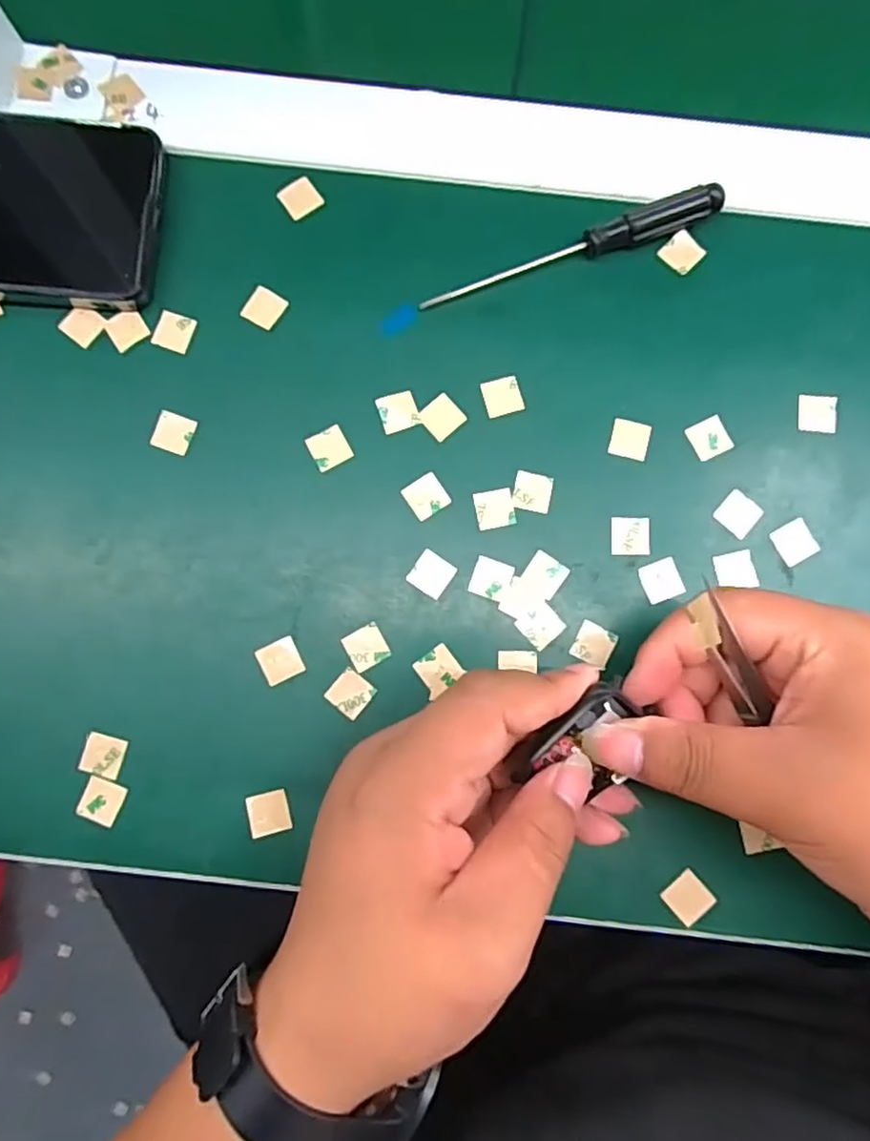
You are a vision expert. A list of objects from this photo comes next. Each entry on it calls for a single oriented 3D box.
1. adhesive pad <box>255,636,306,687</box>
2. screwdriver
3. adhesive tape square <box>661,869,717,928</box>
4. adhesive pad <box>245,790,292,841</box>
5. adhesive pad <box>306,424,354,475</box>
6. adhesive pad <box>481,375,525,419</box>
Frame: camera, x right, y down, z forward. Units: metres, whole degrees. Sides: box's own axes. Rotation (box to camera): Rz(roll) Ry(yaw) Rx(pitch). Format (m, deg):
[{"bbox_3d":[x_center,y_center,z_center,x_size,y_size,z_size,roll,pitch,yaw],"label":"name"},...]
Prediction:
[{"bbox_3d":[-0.061,0.036,0.257,0.016,0.004,0.016,-25,83,-4],"label":"adhesive pad"},{"bbox_3d":[0.057,-0.135,0.272,0.131,0.013,0.011,-19,85,-2],"label":"screwdriver"},{"bbox_3d":[0.097,0.125,0.247,0.015,0.004,0.016,-43,86,-3],"label":"adhesive tape square"},{"bbox_3d":[-0.064,0.094,0.249,0.015,0.004,0.015,-15,83,-3],"label":"adhesive pad"},{"bbox_3d":[-0.044,-0.051,0.269,0.015,0.004,0.016,-29,84,-4],"label":"adhesive pad"},{"bbox_3d":[0.028,-0.073,0.271,0.016,0.004,0.015,-15,85,-1],"label":"adhesive pad"}]

